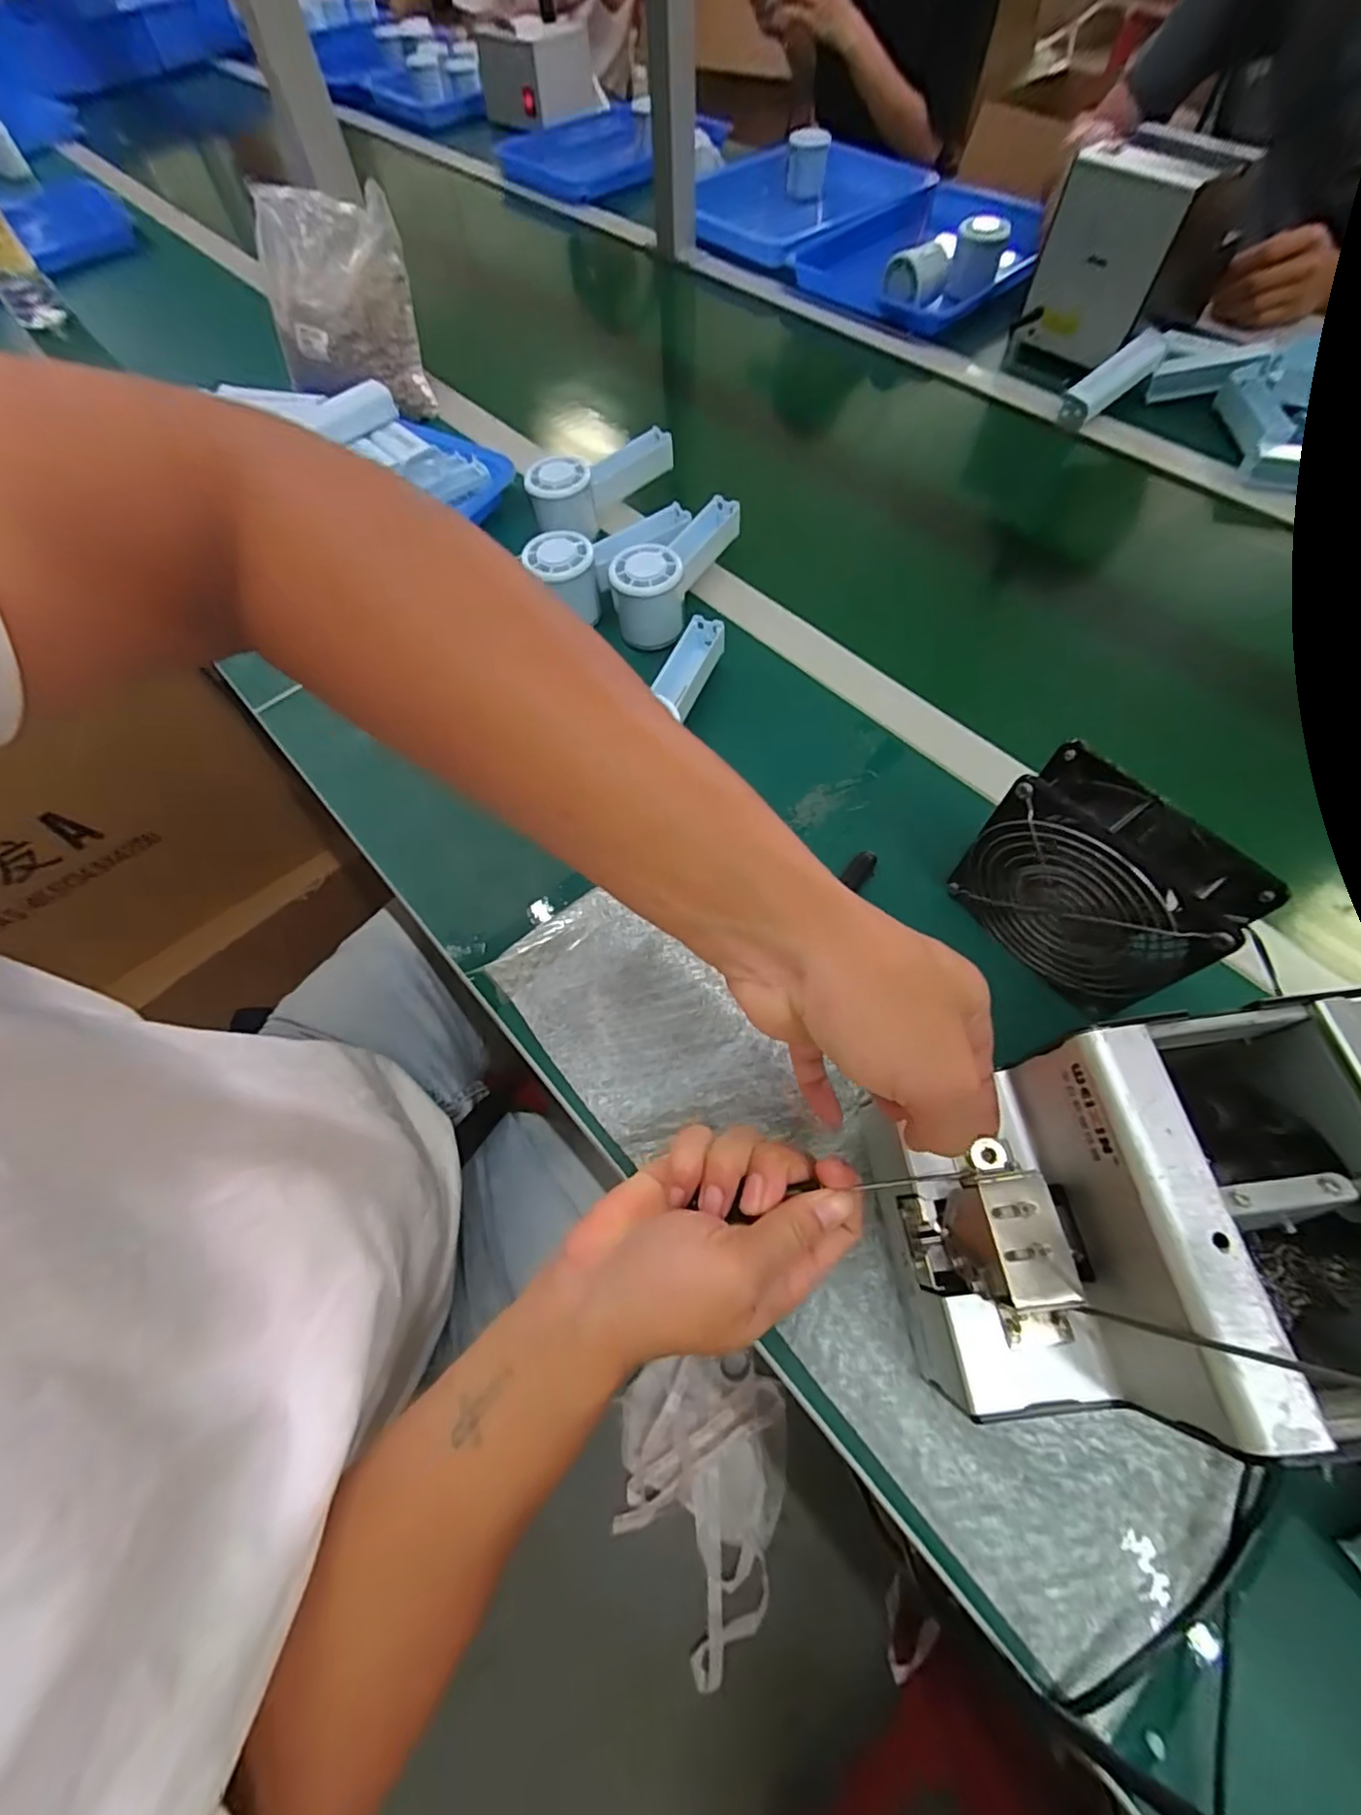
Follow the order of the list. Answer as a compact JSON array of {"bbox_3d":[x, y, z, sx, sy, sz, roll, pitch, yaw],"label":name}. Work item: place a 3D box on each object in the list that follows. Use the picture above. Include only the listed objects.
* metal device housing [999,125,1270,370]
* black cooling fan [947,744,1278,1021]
[{"bbox_3d":[0.448,-0.660,0.650,0.098,0.150,0.119,-34,67,-14],"label":"metal device housing"},{"bbox_3d":[0.219,-0.009,0.345,0.048,0.119,0.121,-34,67,-14],"label":"black cooling fan"}]

